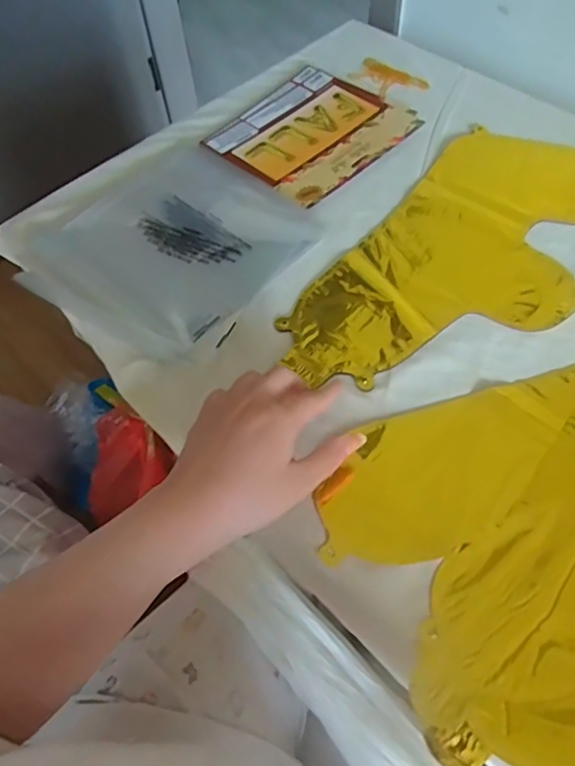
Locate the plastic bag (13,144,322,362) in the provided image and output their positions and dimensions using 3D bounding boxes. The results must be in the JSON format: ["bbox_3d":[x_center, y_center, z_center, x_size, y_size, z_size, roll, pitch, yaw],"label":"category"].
[{"bbox_3d":[-0.113,-0.137,0.532,0.220,0.015,0.236,36,67,22],"label":"plastic bag"}]

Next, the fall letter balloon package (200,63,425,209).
[{"bbox_3d":[0.026,-0.286,0.618,0.174,0.007,0.190,39,68,23],"label":"fall letter balloon package"}]

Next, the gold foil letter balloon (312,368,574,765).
[{"bbox_3d":[0.216,0.061,0.403,0.407,0.011,0.232,-39,64,-18],"label":"gold foil letter balloon"}]

